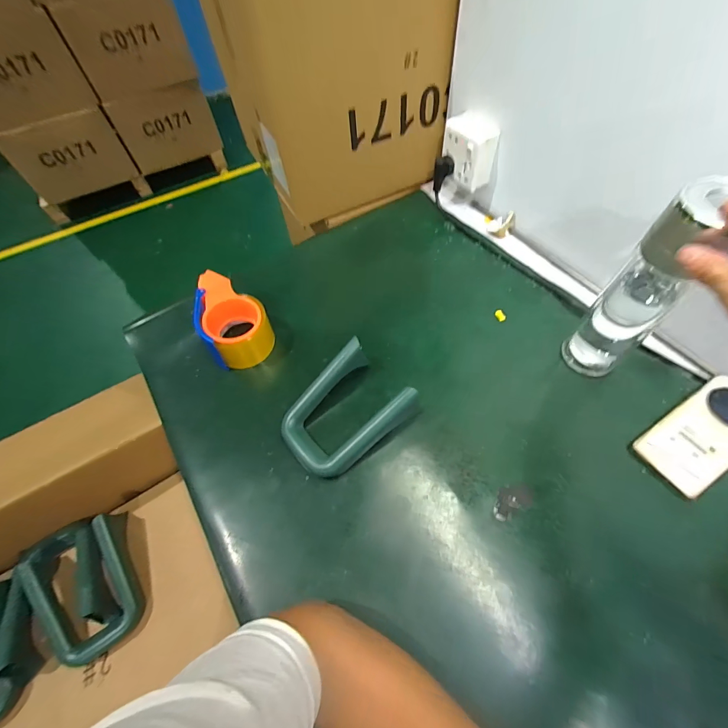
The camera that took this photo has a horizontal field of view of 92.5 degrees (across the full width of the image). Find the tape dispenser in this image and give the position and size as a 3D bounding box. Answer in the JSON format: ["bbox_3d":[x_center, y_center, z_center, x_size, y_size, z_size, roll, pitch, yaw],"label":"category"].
[{"bbox_3d":[-0.194,-0.070,0.528,0.096,0.077,0.131,-17,59,-6],"label":"tape dispenser"}]

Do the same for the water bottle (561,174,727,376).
[{"bbox_3d":[0.308,-0.075,0.387,0.069,0.257,0.061,-22,58,-4],"label":"water bottle"}]

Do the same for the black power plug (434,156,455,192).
[{"bbox_3d":[0.145,-0.348,0.637,0.033,0.055,0.022,6,59,8],"label":"black power plug"}]

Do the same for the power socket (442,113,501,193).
[{"bbox_3d":[0.182,-0.367,0.604,0.051,0.091,0.097,-29,60,-13],"label":"power socket"}]

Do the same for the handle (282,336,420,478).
[{"bbox_3d":[-0.027,0.059,0.445,0.159,0.059,0.117,-36,63,-17],"label":"handle"}]

